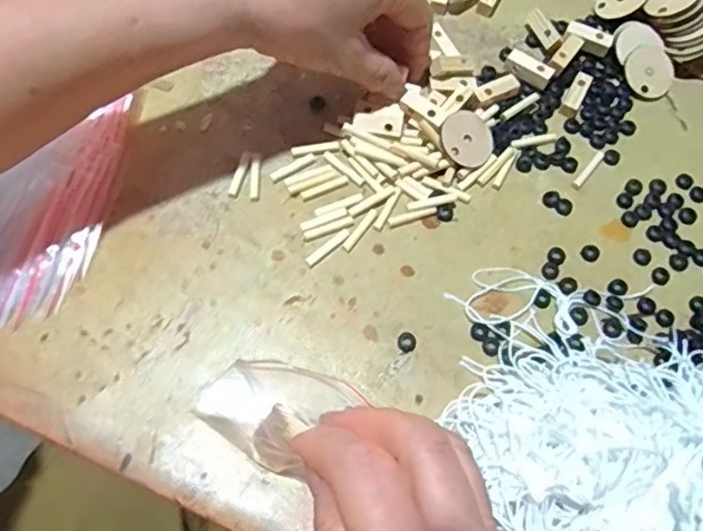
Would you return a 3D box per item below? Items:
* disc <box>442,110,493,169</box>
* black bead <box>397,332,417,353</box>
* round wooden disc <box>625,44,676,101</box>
[{"bbox_3d":[0.070,-0.076,0.360,0.032,0.004,0.035,4,77,-16],"label":"disc"},{"bbox_3d":[0.030,0.042,0.326,0.010,0.004,0.010,1,68,-2],"label":"black bead"},{"bbox_3d":[0.197,-0.128,0.394,0.033,0.004,0.034,0,91,-3],"label":"round wooden disc"}]

